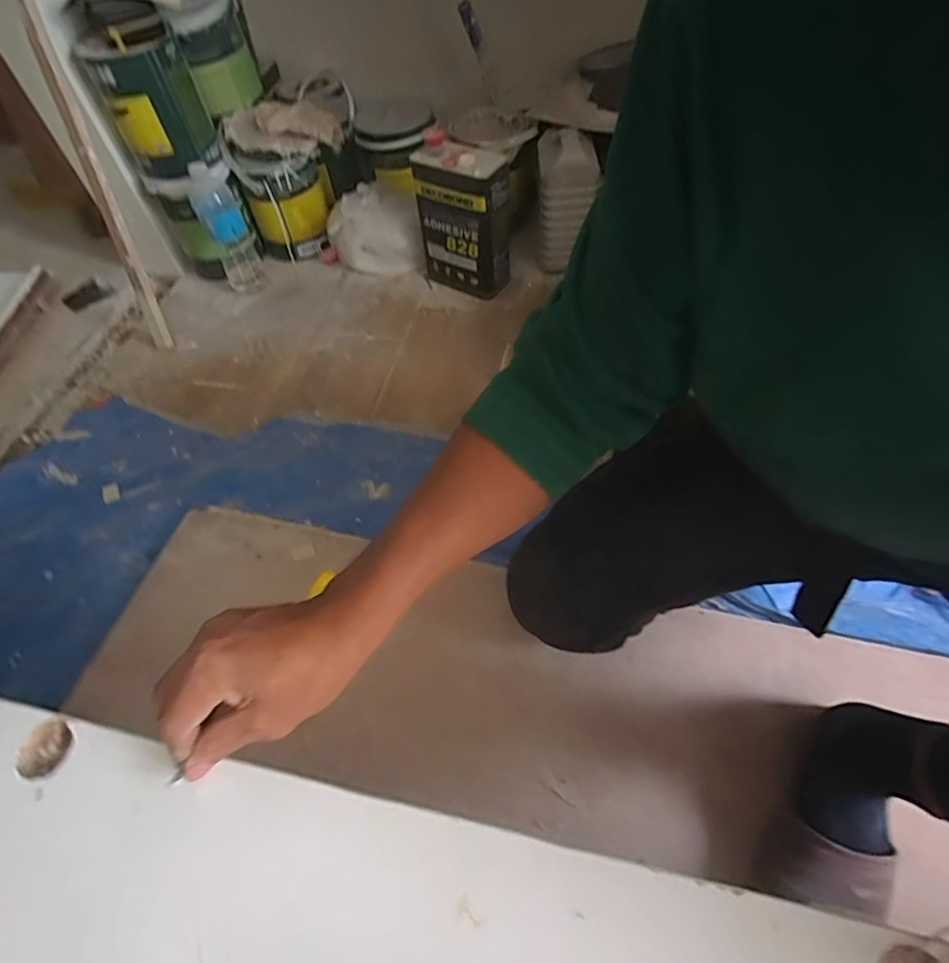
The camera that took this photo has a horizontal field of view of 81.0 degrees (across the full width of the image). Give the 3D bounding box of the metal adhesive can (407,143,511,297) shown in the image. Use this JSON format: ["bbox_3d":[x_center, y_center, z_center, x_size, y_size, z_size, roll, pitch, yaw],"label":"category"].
[{"bbox_3d":[-0.023,-0.481,1.046,0.170,0.248,0.077,24,60,20],"label":"metal adhesive can"}]

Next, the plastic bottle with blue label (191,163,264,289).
[{"bbox_3d":[-0.482,-0.491,1.095,0.085,0.221,0.086,-28,57,-14],"label":"plastic bottle with blue label"}]

